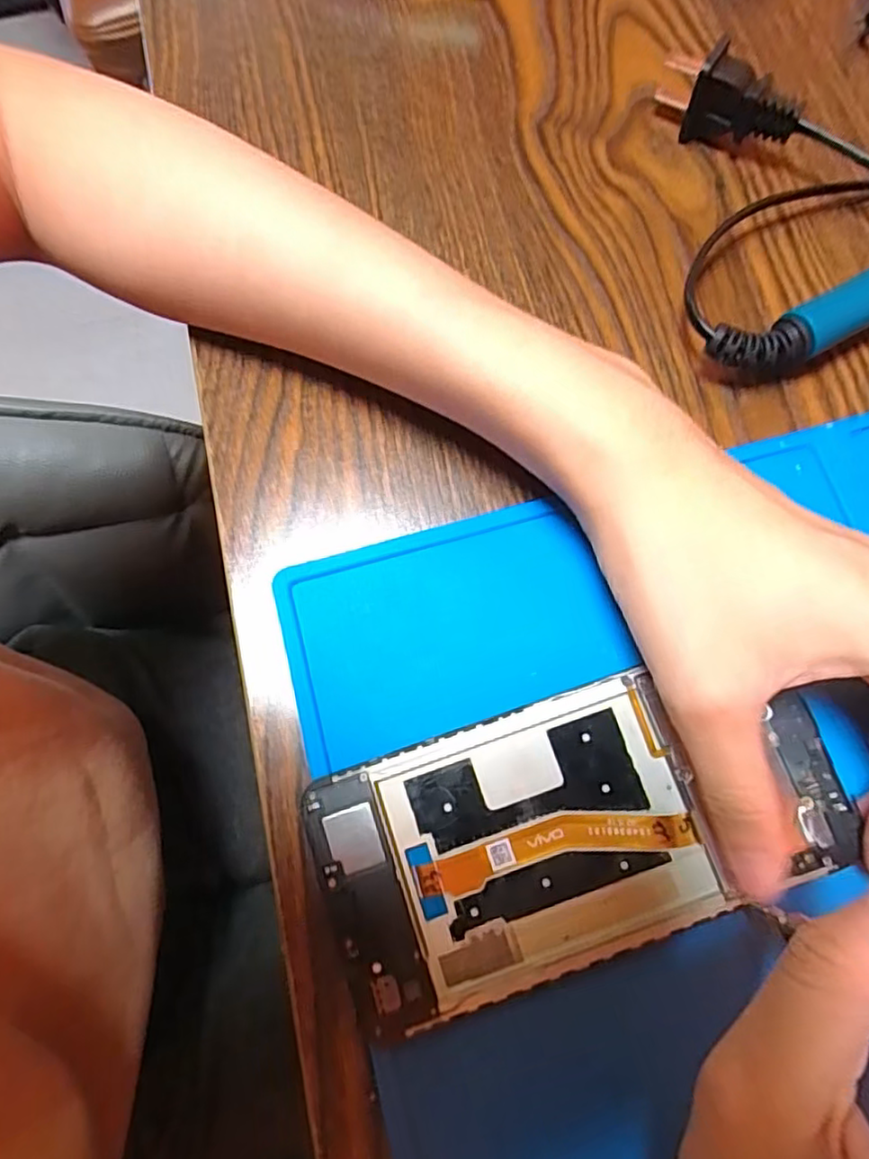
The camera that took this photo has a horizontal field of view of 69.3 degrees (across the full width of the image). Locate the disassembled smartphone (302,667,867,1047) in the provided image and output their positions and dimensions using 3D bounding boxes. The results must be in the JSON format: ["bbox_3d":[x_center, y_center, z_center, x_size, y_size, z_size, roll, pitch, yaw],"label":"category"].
[{"bbox_3d":[0.041,0.070,0.182,0.147,0.005,0.070,-18,77,-4],"label":"disassembled smartphone"}]

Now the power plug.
[{"bbox_3d":[0.108,-0.176,0.233,0.051,0.028,0.014,29,78,8],"label":"power plug"}]

